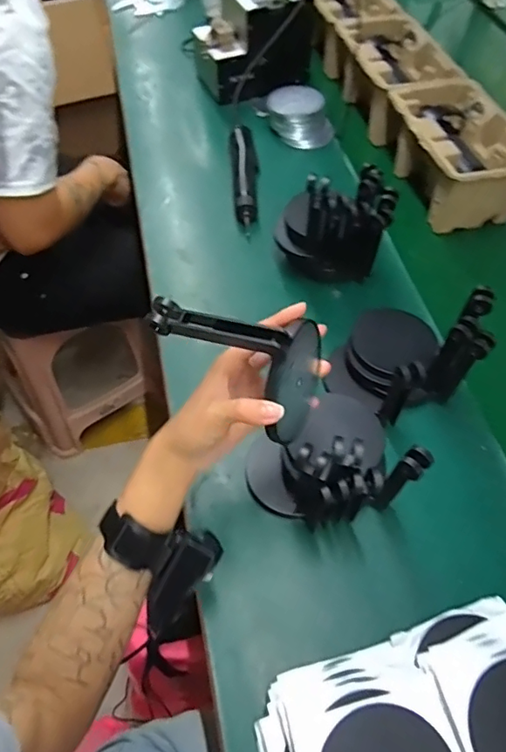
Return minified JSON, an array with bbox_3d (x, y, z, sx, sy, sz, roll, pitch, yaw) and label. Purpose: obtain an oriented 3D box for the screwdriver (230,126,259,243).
[{"bbox_3d":[-0.010,-0.306,0.811,0.040,0.038,0.231,-1,55,-5],"label":"screwdriver"}]

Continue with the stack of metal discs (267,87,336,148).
[{"bbox_3d":[0.079,-0.438,0.897,0.103,0.059,0.092,-1,55,-5],"label":"stack of metal discs"}]

